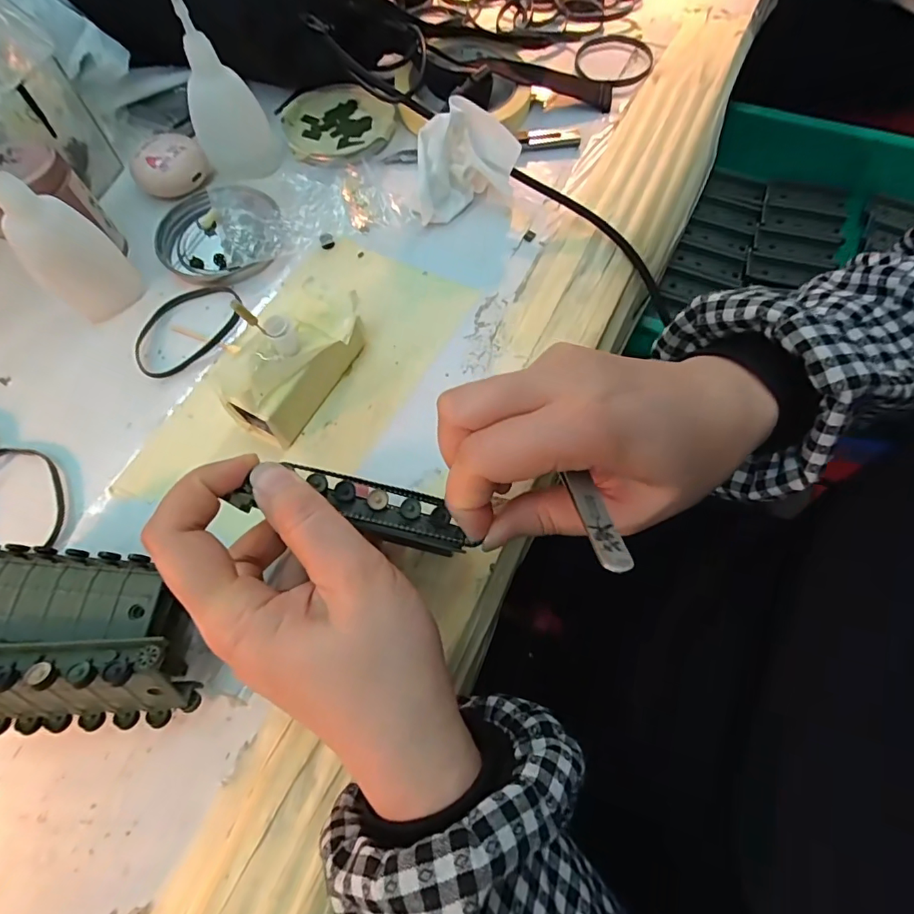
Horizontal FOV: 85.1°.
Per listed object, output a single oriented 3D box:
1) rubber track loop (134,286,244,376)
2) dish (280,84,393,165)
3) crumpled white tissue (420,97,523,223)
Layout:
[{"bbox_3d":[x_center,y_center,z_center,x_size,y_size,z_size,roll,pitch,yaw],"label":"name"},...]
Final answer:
[{"bbox_3d":[-0.161,-0.077,0.297,0.070,0.004,0.045,-41,72,-15],"label":"rubber track loop"},{"bbox_3d":[-0.087,-0.241,0.363,0.079,0.011,0.078,0,66,1],"label":"dish"},{"bbox_3d":[0.003,-0.186,0.316,0.070,0.045,0.048,-6,66,-2],"label":"crumpled white tissue"}]

